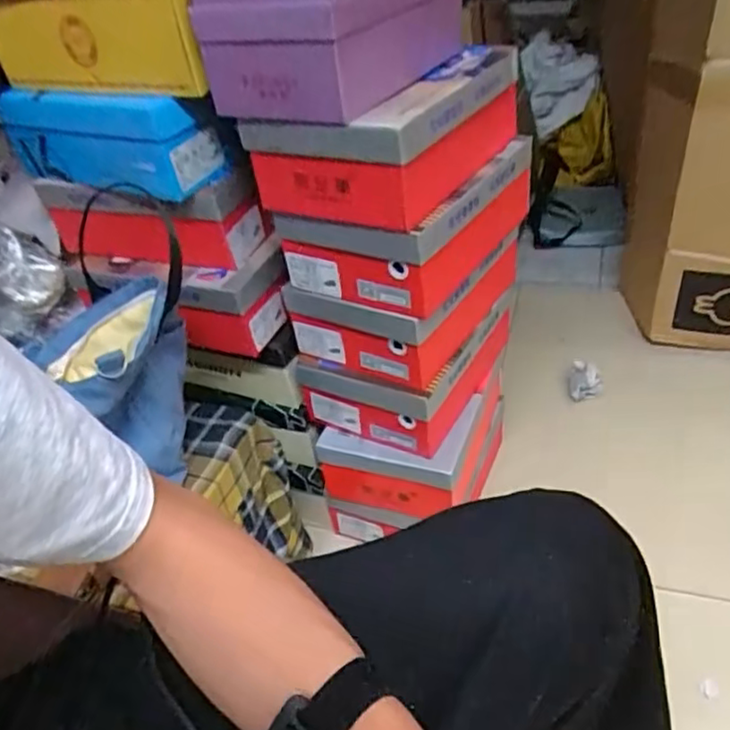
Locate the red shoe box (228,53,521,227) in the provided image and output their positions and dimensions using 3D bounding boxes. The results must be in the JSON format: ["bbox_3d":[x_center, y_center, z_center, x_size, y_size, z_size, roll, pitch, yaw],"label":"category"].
[{"bbox_3d":[0.025,-0.269,0.747,0.225,0.125,0.239,22,47,32],"label":"red shoe box"}]

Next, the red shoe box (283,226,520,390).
[{"bbox_3d":[0.059,-0.108,0.906,0.210,0.109,0.262,18,45,29],"label":"red shoe box"}]

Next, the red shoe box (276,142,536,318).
[{"bbox_3d":[0.051,-0.192,0.824,0.223,0.123,0.254,18,45,29],"label":"red shoe box"}]

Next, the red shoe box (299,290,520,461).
[{"bbox_3d":[0.065,-0.011,0.954,0.206,0.114,0.251,18,45,29],"label":"red shoe box"}]

